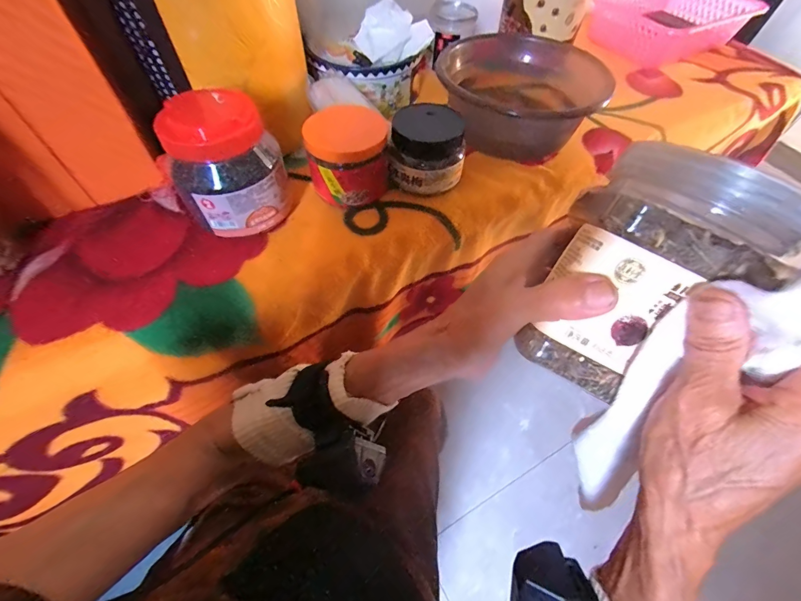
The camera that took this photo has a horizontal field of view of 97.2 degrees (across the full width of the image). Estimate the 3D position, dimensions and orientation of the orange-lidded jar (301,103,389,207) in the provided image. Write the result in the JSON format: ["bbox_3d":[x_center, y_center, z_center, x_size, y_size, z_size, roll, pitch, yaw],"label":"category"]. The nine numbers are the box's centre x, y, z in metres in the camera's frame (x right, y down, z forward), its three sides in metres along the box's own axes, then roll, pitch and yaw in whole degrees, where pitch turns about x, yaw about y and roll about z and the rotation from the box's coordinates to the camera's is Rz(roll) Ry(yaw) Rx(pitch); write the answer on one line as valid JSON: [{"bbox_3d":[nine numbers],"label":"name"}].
[{"bbox_3d":[-0.064,-0.180,0.442,0.096,0.074,0.100,1,59,-2],"label":"orange-lidded jar"}]

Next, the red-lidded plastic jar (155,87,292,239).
[{"bbox_3d":[-0.192,-0.150,0.392,0.112,0.120,0.117,1,59,-2],"label":"red-lidded plastic jar"}]

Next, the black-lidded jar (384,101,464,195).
[{"bbox_3d":[0.035,-0.193,0.453,0.094,0.073,0.091,1,59,-2],"label":"black-lidded jar"}]

